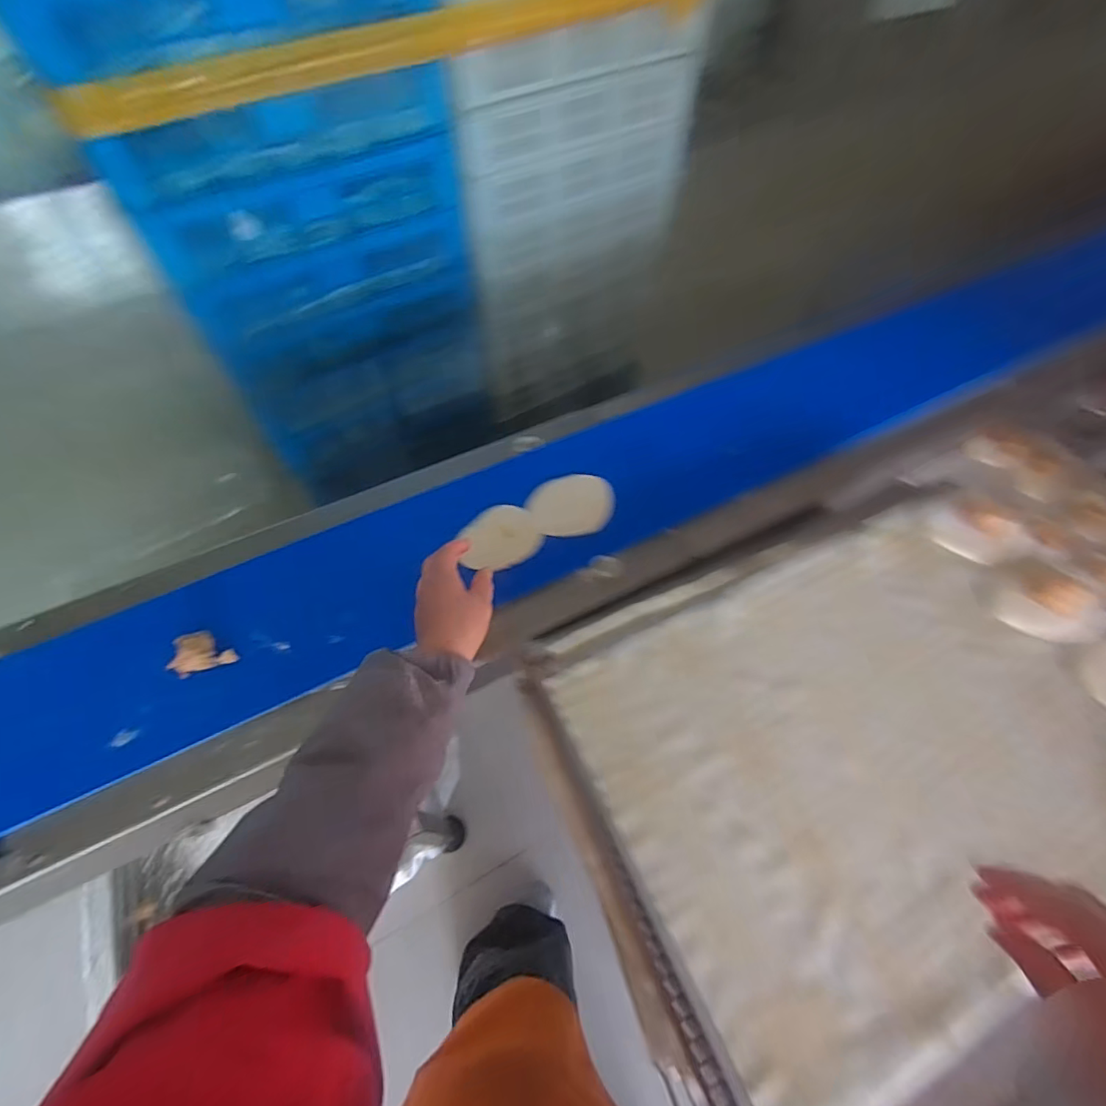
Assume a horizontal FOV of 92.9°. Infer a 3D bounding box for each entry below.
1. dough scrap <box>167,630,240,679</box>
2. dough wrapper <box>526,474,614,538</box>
[{"bbox_3d":[-0.398,0.111,0.593,0.065,0.010,0.045,-18,91,-19],"label":"dough scrap"},{"bbox_3d":[0.025,-0.067,0.723,0.114,0.010,0.098,-2,63,2],"label":"dough wrapper"}]

